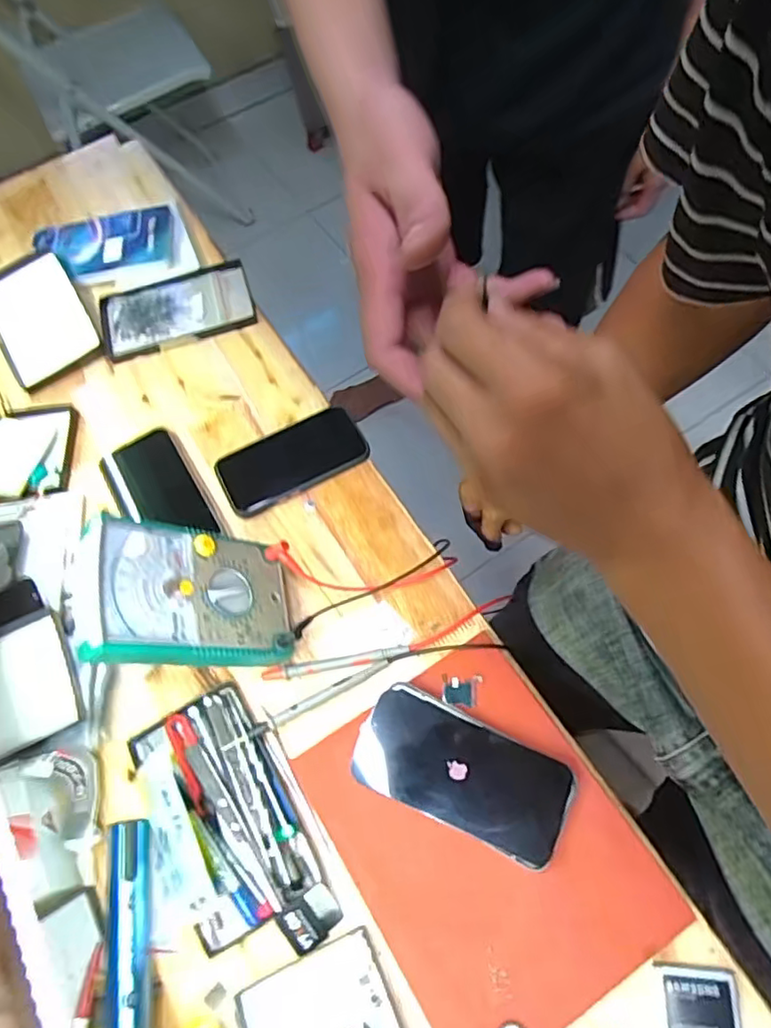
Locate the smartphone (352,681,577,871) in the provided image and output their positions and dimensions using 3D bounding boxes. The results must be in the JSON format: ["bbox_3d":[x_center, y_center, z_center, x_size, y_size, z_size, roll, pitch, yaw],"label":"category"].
[{"bbox_3d":[0.060,0.199,0.474,0.163,0.012,0.081,23,67,8],"label":"smartphone"}]

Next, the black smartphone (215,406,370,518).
[{"bbox_3d":[-0.096,-0.058,0.625,0.148,0.014,0.077,-24,63,-9],"label":"black smartphone"}]

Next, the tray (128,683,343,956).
[{"bbox_3d":[-0.123,0.238,0.474,0.098,0.018,0.200,-29,64,-11],"label":"tray"}]

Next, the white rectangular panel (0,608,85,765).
[{"bbox_3d":[-0.300,0.139,0.502,0.083,0.012,0.109,-28,66,-8],"label":"white rectangular panel"}]

